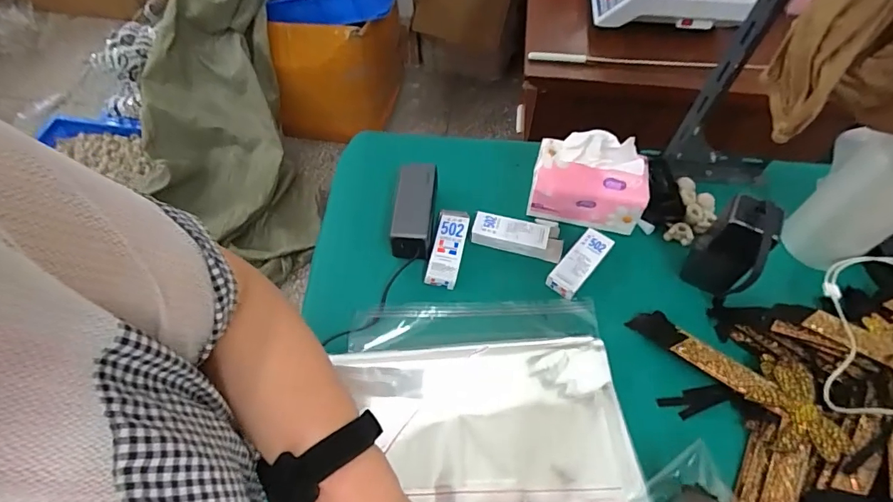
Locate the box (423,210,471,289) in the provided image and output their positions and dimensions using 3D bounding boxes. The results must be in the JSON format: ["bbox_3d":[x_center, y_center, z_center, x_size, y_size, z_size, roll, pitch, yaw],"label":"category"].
[{"bbox_3d":[0.002,-0.005,0.620,0.040,0.023,0.114,10,57,6],"label":"box"}]

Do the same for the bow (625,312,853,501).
[{"bbox_3d":[0.317,0.152,0.507,0.143,0.024,0.240,-22,60,-14],"label":"bow"}]

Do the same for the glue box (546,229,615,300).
[{"bbox_3d":[0.173,0.015,0.606,0.040,0.023,0.103,36,64,21],"label":"glue box"}]

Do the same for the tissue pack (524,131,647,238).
[{"bbox_3d":[0.193,-0.095,0.637,0.147,0.100,0.098,12,58,8],"label":"tissue pack"}]

